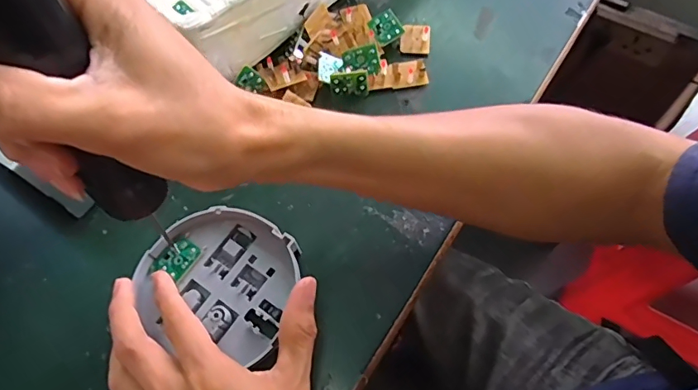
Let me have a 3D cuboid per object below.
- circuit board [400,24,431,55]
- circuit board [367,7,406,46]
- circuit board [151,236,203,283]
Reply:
[{"bbox_3d":[0.057,-0.133,0.407,0.025,0.005,0.030,3,63,4],"label":"circuit board"},{"bbox_3d":[0.031,-0.141,0.402,0.024,0.004,0.028,-32,70,4],"label":"circuit board"},{"bbox_3d":[-0.113,0.042,0.314,0.021,0.004,0.028,32,69,17],"label":"circuit board"}]

